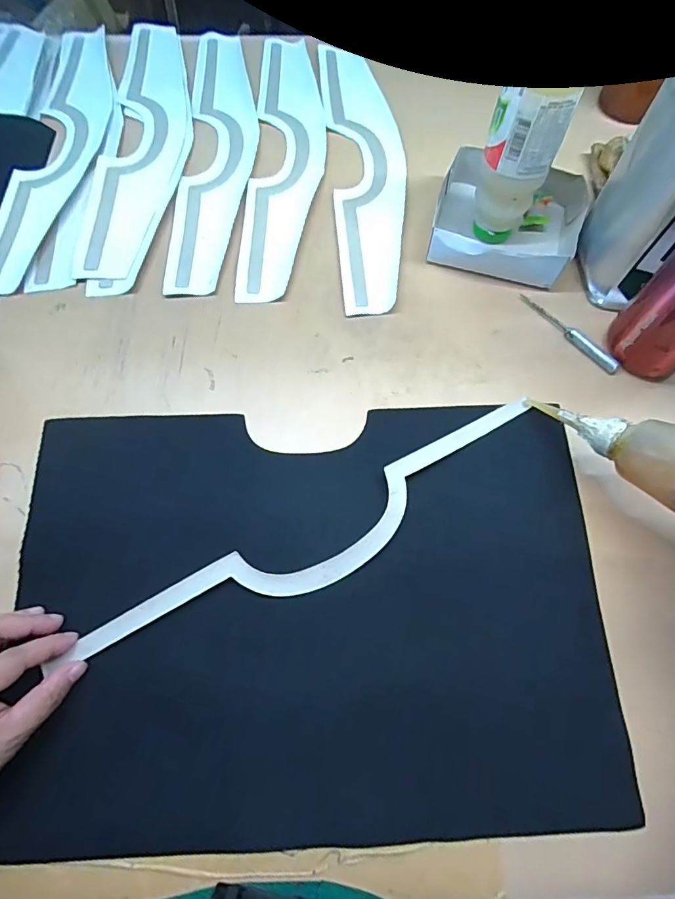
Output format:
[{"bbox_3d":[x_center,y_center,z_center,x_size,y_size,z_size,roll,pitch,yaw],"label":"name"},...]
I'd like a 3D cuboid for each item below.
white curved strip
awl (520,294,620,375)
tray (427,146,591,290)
[{"bbox_3d":[-0.003,0.070,0.357,0.388,0.011,0.058,-27,75,-11],"label":"white curved strip"},{"bbox_3d":[0.221,-0.113,0.438,0.012,0.010,0.113,-37,72,-15],"label":"awl"},{"bbox_3d":[0.179,-0.239,0.475,0.151,0.038,0.148,15,68,6],"label":"tray"}]

